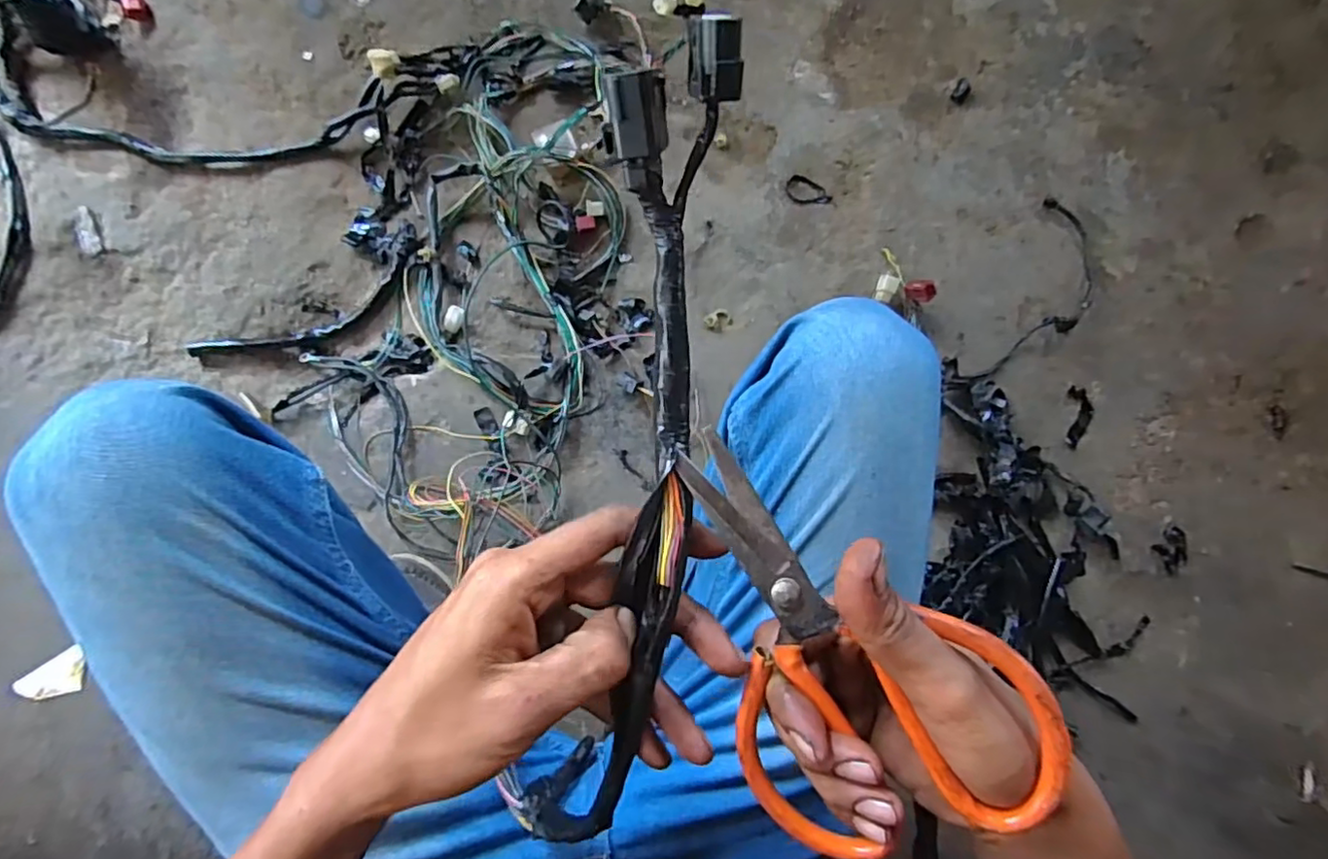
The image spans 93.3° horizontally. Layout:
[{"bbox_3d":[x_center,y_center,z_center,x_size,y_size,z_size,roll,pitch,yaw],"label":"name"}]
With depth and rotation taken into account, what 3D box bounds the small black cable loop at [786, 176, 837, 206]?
[{"bbox_3d":[0.178,-0.284,0.759,0.065,0.004,0.034,32,83,-2],"label":"small black cable loop"}]

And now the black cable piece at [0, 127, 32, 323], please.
[{"bbox_3d":[-0.706,-0.218,0.673,0.049,0.033,0.274,-5,86,-6],"label":"black cable piece"}]

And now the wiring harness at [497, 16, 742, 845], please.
[{"bbox_3d":[-0.019,0.029,0.247,0.059,0.028,0.336,6,101,-5],"label":"wiring harness"}]

